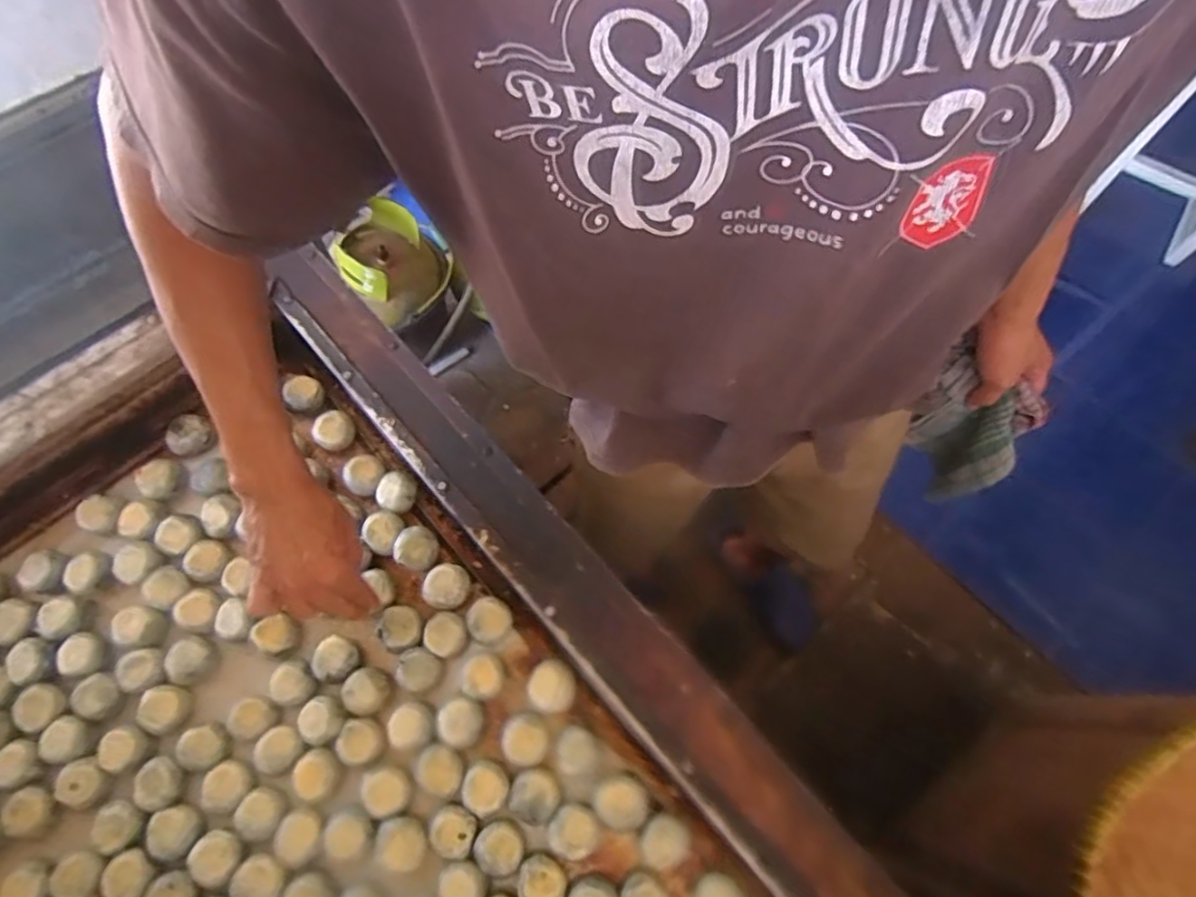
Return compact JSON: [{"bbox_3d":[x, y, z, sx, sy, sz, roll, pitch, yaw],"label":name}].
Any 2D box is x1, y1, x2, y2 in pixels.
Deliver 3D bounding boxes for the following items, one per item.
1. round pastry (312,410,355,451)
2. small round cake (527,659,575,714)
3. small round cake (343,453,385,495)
[{"bbox_3d":[-0.271,-0.018,0.664,0.039,0.024,0.032,-35,73,-10],"label":"round pastry"},{"bbox_3d":[-0.039,0.200,0.547,0.038,0.023,0.041,-1,71,2],"label":"small round cake"},{"bbox_3d":[-0.231,0.026,0.640,0.033,0.023,0.039,35,75,13],"label":"small round cake"}]

